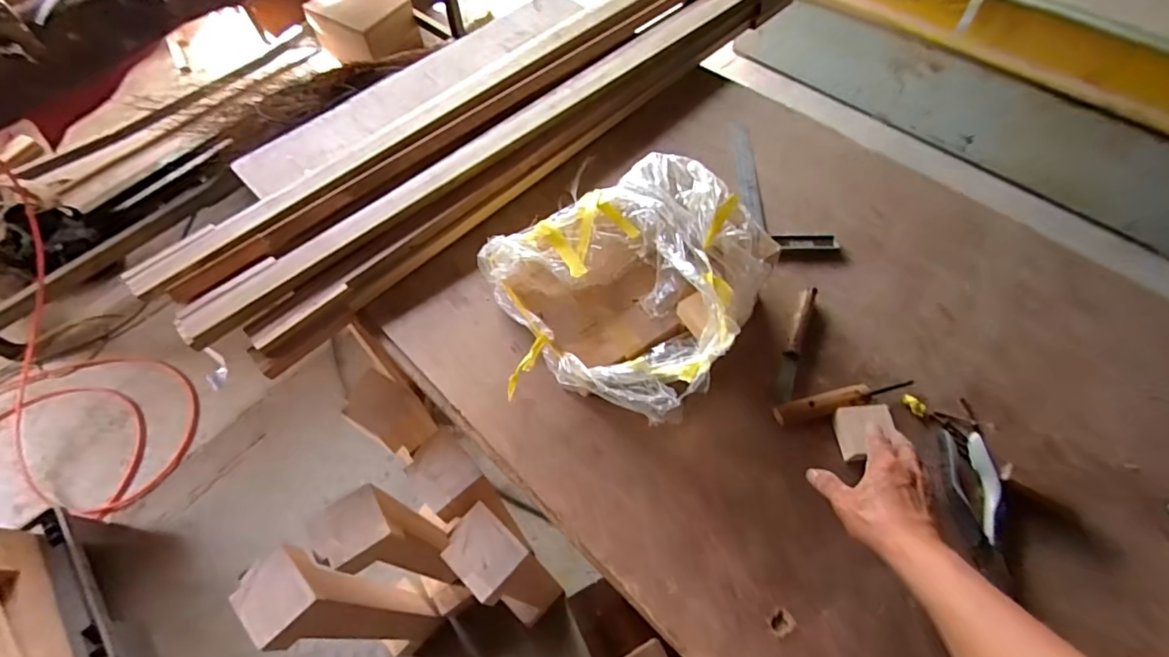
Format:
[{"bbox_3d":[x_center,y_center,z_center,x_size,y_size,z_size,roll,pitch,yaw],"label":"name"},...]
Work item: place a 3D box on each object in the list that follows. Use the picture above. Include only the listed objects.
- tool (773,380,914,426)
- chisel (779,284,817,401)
[{"bbox_3d":[0.327,0.090,0.672,0.175,0.026,0.030,-13,60,-4],"label":"tool"},{"bbox_3d":[0.292,0.019,0.724,0.022,0.017,0.180,17,63,12],"label":"chisel"}]

